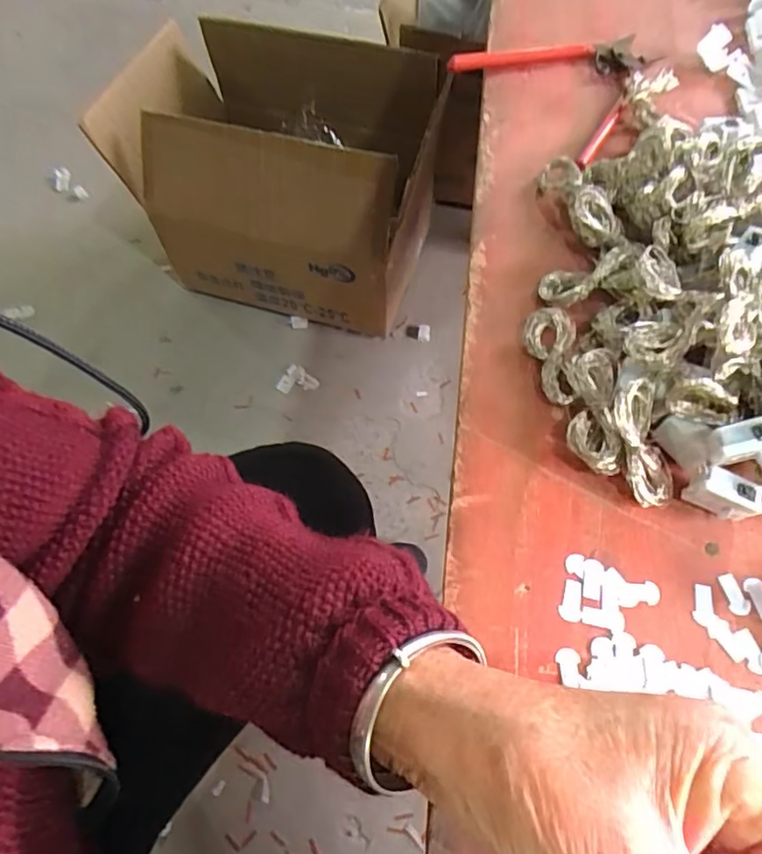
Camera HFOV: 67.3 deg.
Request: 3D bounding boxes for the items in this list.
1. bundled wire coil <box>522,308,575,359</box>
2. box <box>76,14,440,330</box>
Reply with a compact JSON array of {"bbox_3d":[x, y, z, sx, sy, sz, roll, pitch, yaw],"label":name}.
[{"bbox_3d":[0.089,-0.049,0.303,0.024,0.016,0.026,-1,63,1],"label":"bundled wire coil"},{"bbox_3d":[-0.149,-0.379,0.910,0.446,0.314,0.284,19,65,10],"label":"box"}]

